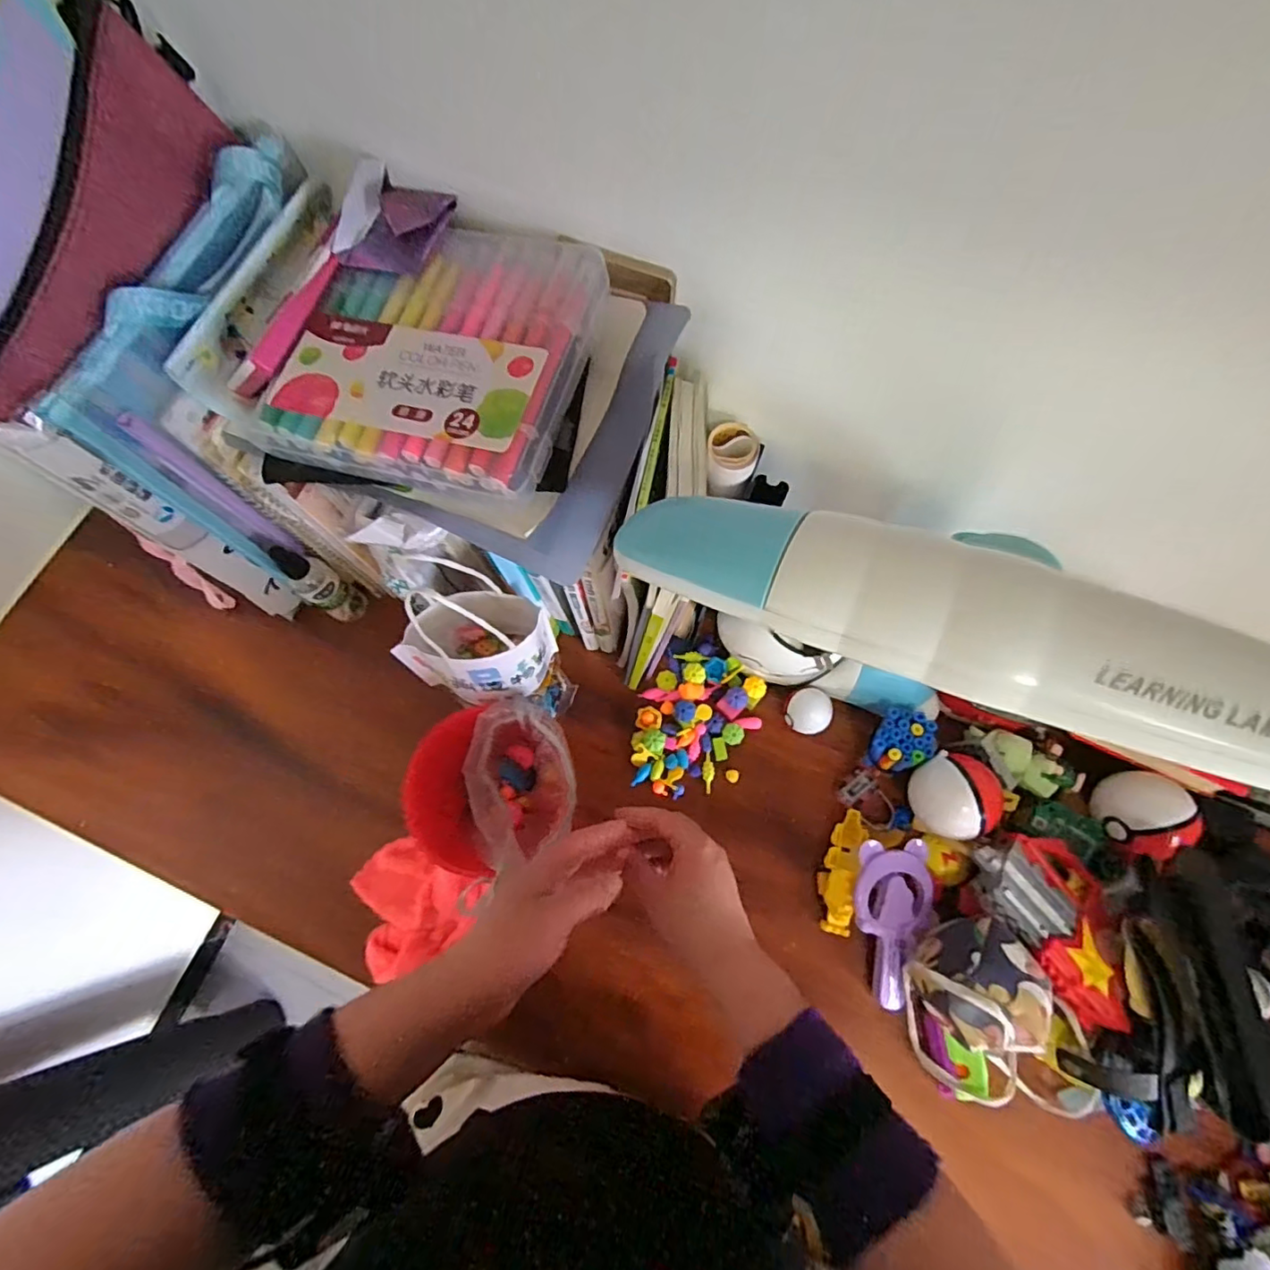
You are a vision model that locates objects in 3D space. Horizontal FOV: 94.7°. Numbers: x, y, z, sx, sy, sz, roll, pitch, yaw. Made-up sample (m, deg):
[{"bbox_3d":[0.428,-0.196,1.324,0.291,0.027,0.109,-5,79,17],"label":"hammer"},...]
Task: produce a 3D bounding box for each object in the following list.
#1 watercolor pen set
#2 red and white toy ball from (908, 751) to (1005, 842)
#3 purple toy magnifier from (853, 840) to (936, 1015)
[{"bbox_3d":[-0.124,-0.184,0.374,0.181,0.036,0.180,18,73,6],"label":"watercolor pen set"},{"bbox_3d":[0.296,0.144,0.536,0.072,0.061,0.070,0,72,1],"label":"red and white toy ball"},{"bbox_3d":[0.233,0.258,0.524,0.071,0.014,0.145,1,89,1],"label":"purple toy magnifier"}]

